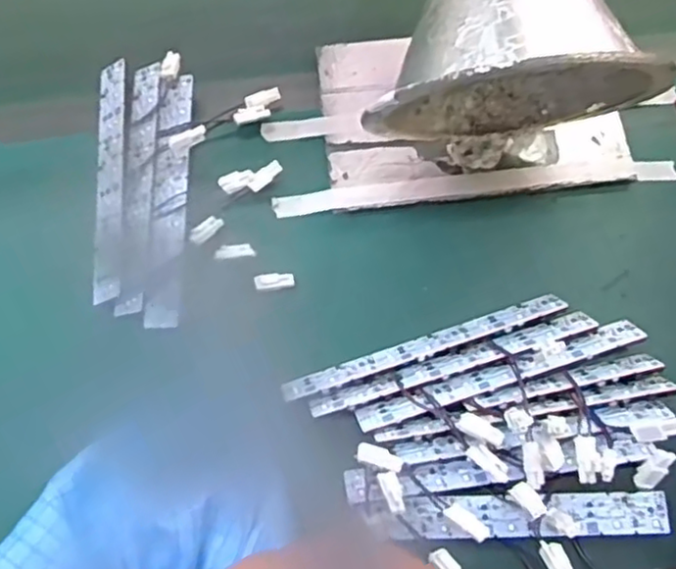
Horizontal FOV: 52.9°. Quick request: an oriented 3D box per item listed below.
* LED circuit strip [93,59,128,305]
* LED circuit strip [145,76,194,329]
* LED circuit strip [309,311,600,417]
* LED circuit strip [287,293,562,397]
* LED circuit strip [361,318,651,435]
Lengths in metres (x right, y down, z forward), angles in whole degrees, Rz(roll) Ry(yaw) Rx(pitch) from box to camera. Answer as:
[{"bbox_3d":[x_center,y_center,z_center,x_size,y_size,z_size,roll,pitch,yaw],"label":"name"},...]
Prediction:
[{"bbox_3d":[-0.162,-0.078,0.486,0.024,0.004,0.188,-10,68,11],"label":"LED circuit strip"},{"bbox_3d":[-0.118,-0.065,0.478,0.023,0.006,0.187,-1,69,0],"label":"LED circuit strip"},{"bbox_3d":[0.075,0.050,0.439,0.190,0.006,0.014,-17,70,-6],"label":"LED circuit strip"},{"bbox_3d":[0.057,0.039,0.441,0.189,0.008,0.016,-18,70,-7],"label":"LED circuit strip"},{"bbox_3d":[0.108,0.056,0.437,0.196,0.005,0.018,-18,70,-7],"label":"LED circuit strip"}]

